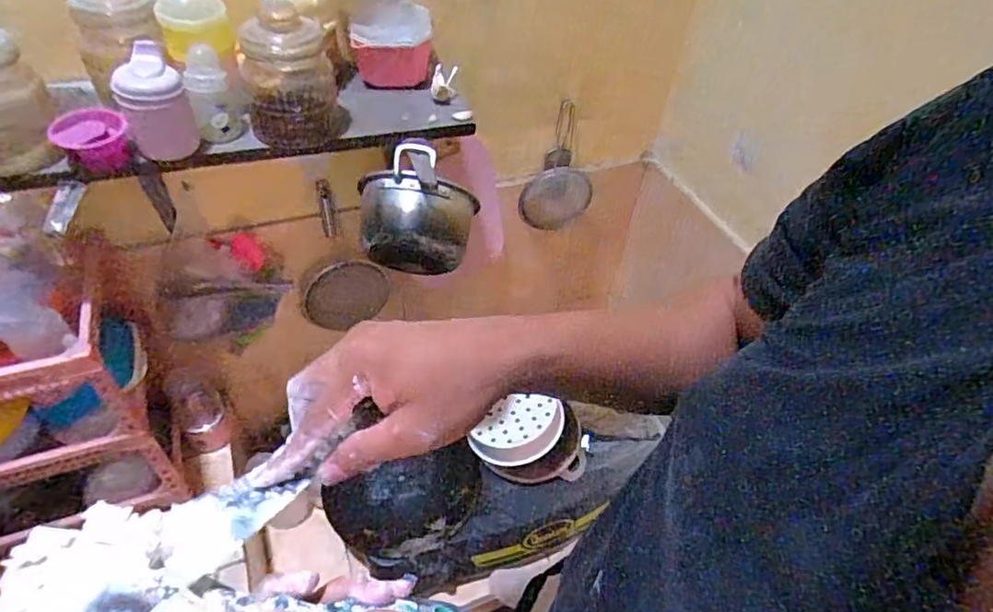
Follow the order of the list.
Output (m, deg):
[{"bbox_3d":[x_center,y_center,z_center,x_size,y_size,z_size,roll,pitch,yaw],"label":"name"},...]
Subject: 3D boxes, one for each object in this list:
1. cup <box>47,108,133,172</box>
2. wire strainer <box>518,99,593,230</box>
[{"bbox_3d":[-0.449,-0.185,0.641,0.074,0.054,0.060,-20,51,-22],"label":"cup"},{"bbox_3d":[0.127,-0.265,1.151,0.144,0.274,0.039,-12,49,-16],"label":"wire strainer"}]

